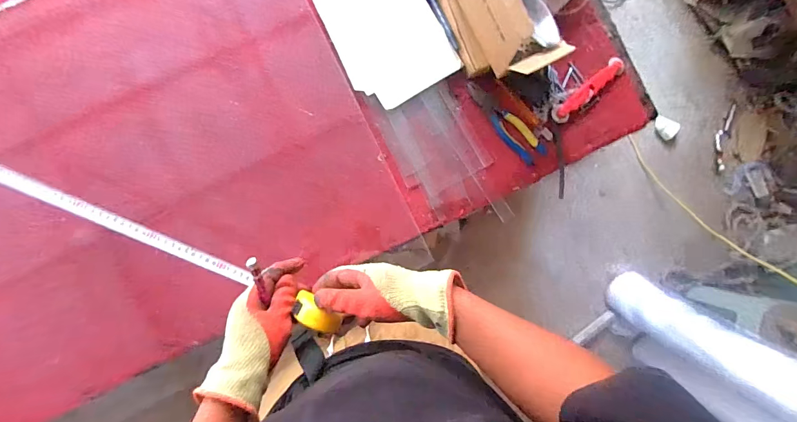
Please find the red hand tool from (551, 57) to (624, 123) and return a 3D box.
[{"bbox_3d":[0.369,-0.236,0.717,0.186,0.014,0.031,-39,92,-7],"label":"red hand tool"}]

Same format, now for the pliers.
[{"bbox_3d":[0.200,-0.165,0.702,0.191,0.020,0.052,41,84,-3],"label":"pliers"}]

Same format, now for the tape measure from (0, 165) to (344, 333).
[{"bbox_3d":[-0.375,0.013,0.492,0.649,0.051,0.037,26,84,-5],"label":"tape measure"}]

